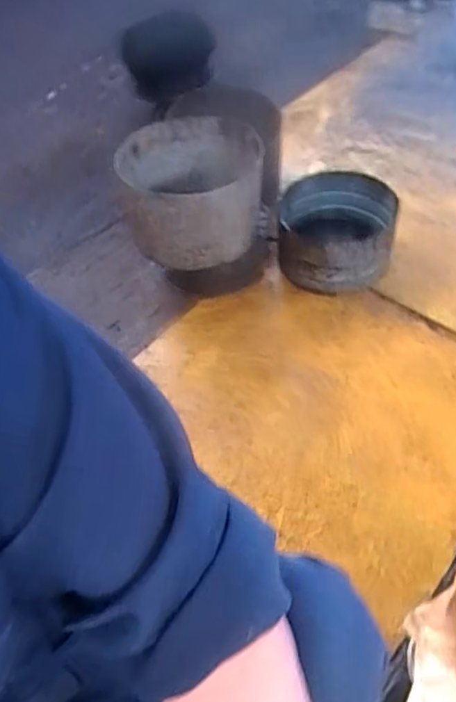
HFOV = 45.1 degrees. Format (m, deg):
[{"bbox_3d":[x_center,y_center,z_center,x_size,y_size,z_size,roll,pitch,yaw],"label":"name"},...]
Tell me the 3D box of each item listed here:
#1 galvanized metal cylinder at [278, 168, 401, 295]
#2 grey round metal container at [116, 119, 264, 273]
[{"bbox_3d":[0.239,-0.268,1.237,0.254,0.169,0.241,7,52,10],"label":"galvanized metal cylinder"},{"bbox_3d":[-0.078,-0.350,1.196,0.302,0.179,0.310,-2,52,2],"label":"grey round metal container"}]

